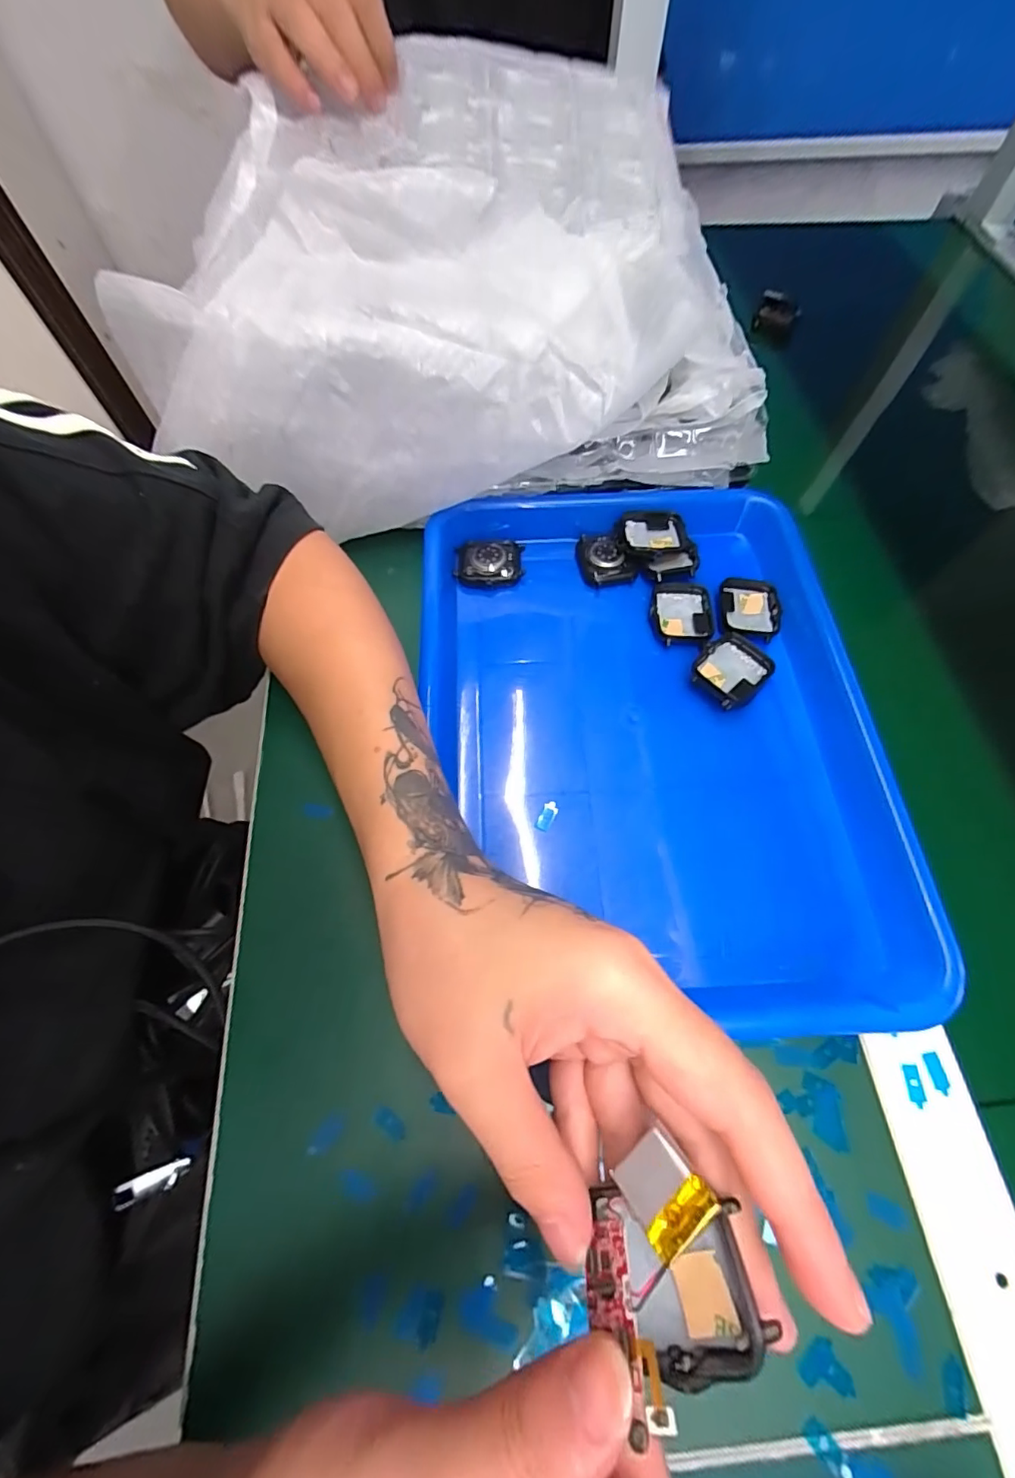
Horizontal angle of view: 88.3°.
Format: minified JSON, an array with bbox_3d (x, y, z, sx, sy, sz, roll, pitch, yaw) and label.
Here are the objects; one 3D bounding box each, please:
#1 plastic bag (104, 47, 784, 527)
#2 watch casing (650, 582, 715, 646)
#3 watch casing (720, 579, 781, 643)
[{"bbox_3d":[-0.032,-0.310,0.375,0.369,0.159,0.301,-4,64,-2],"label":"plastic bag"},{"bbox_3d":[0.115,-0.081,0.340,0.041,0.008,0.045,6,65,3],"label":"watch casing"},{"bbox_3d":[0.158,-0.084,0.343,0.035,0.010,0.043,10,65,5],"label":"watch casing"}]

